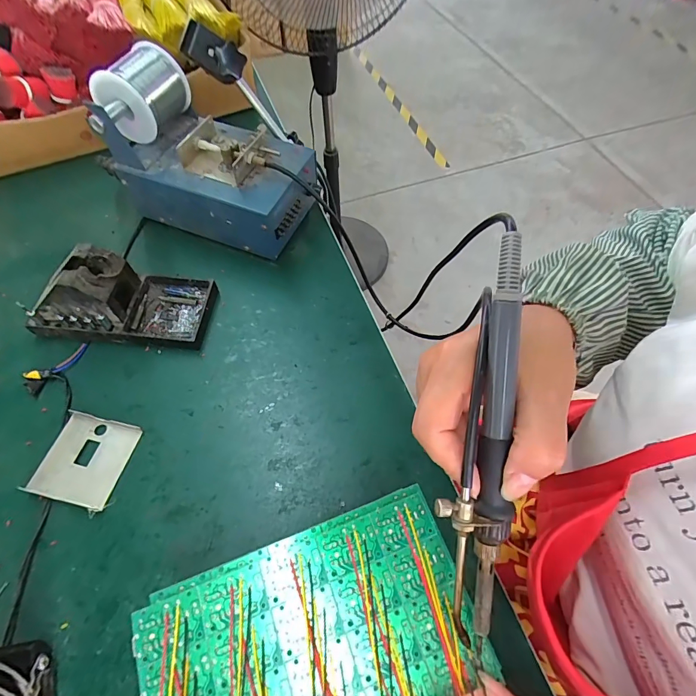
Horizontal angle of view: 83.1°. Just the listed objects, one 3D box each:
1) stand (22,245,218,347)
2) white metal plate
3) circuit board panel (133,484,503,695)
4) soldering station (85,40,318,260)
[{"bbox_3d":[-0.219,-0.054,0.372,0.157,0.070,0.079,5,61,1],"label":"stand"},{"bbox_3d":[-0.216,0.090,0.323,0.065,0.014,0.068,13,62,9],"label":"white metal plate"},{"bbox_3d":[-0.019,0.159,0.214,0.173,0.012,0.105,-19,62,-9],"label":"circuit board panel"},{"bbox_3d":[-0.148,-0.207,0.422,0.211,0.122,0.122,21,62,10],"label":"soldering station"}]

